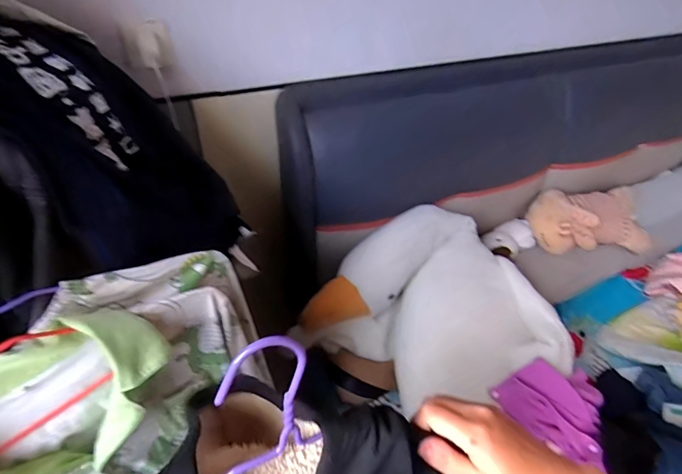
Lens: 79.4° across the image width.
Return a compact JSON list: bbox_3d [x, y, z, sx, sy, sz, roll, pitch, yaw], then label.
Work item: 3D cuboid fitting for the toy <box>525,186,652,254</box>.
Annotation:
[{"bbox_3d":[0.872,-0.053,1.426,0.463,0.131,0.206,-4,42,-24],"label":"toy"}]

